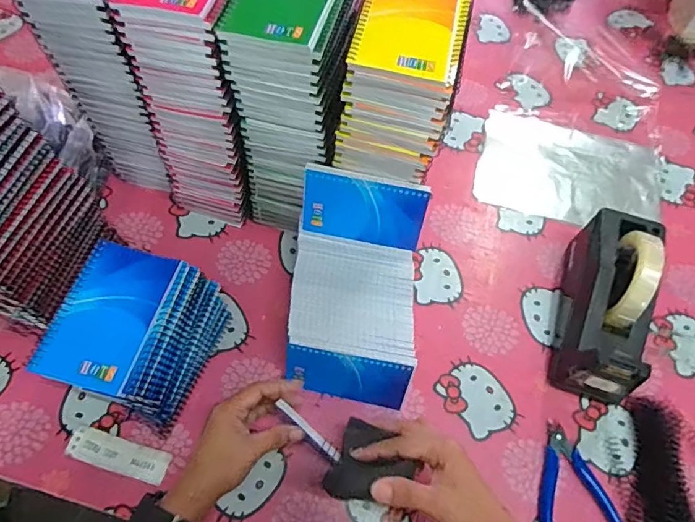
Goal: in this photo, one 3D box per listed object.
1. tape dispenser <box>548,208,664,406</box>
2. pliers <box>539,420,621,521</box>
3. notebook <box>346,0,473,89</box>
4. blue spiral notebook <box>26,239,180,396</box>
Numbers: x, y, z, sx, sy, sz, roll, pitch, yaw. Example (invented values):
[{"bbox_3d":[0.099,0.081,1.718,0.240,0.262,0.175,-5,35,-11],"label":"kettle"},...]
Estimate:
[{"bbox_3d":[0.299,0.043,0.545,0.077,0.128,0.203,18,62,6],"label":"tape dispenser"},{"bbox_3d":[0.230,0.231,0.505,0.083,0.007,0.113,-5,62,-6],"label":"pliers"},{"bbox_3d":[0.057,-0.204,0.419,0.095,0.014,0.127,11,61,2],"label":"notebook"},{"bbox_3d":[-0.215,0.047,0.432,0.080,0.010,0.127,17,66,-4],"label":"blue spiral notebook"}]

